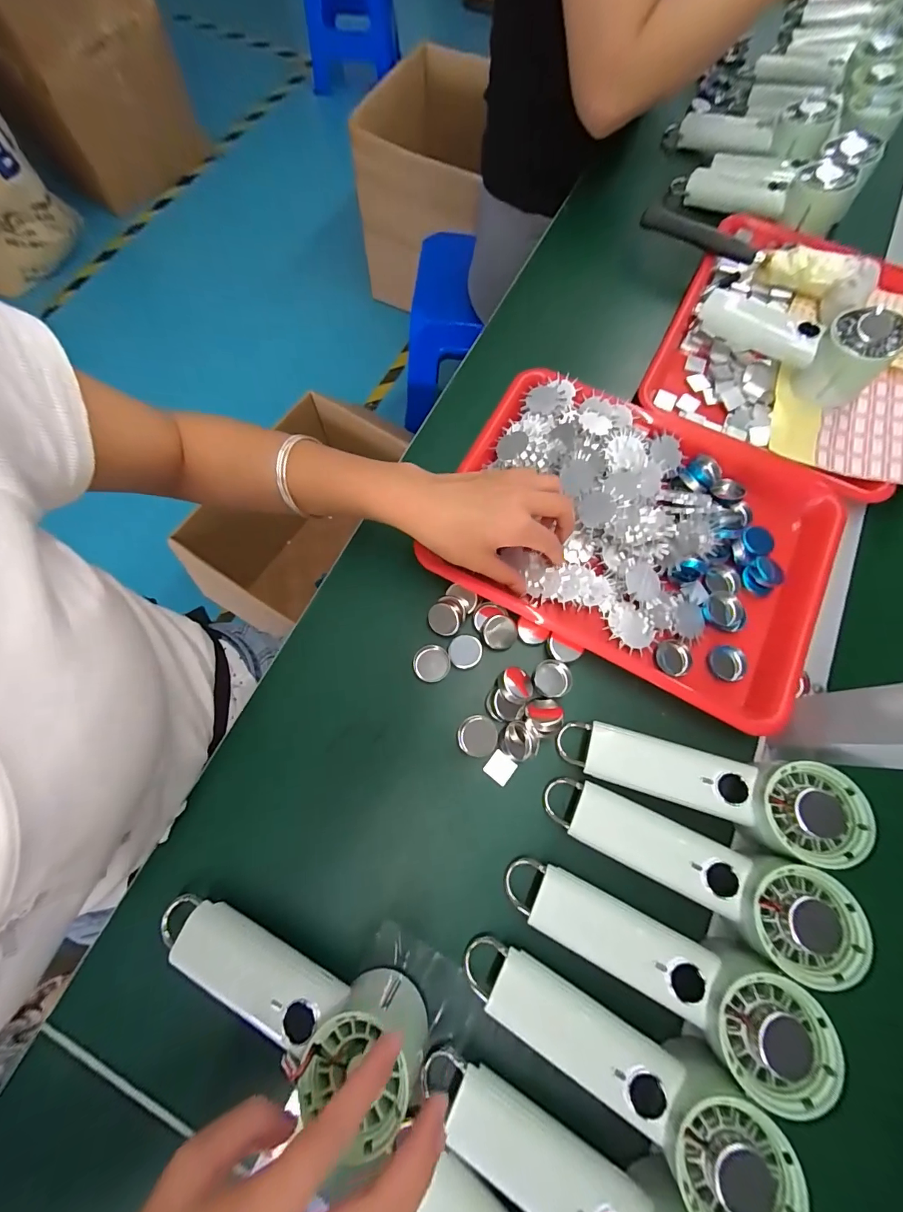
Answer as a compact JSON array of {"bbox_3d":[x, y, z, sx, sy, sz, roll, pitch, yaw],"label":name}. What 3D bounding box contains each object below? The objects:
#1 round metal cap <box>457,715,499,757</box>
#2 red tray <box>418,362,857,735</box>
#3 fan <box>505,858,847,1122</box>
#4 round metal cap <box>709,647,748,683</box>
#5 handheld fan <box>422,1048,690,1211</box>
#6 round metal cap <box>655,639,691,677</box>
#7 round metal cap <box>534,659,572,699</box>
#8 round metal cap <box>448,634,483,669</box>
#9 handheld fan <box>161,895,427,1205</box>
[{"bbox_3d":[0.021,0.105,0.342,0.031,0.009,0.031,0,73,-1],"label":"round metal cap"},{"bbox_3d":[0.169,-0.071,0.383,0.333,0.032,0.252,28,74,7],"label":"red tray"},{"bbox_3d":[0.133,0.235,0.284,0.195,0.044,0.060,20,73,24],"label":"fan"},{"bbox_3d":[0.241,0.051,0.367,0.030,0.006,0.030,0,73,-1],"label":"round metal cap"},{"bbox_3d":[0.073,0.348,0.250,0.194,0.041,0.064,21,73,24],"label":"handheld fan"},{"bbox_3d":[0.194,0.046,0.369,0.024,0.013,0.031,-35,77,-11],"label":"round metal cap"},{"bbox_3d":[0.085,0.061,0.355,0.030,0.008,0.031,-9,73,-4],"label":"round metal cap"},{"bbox_3d":[0.012,0.039,0.365,0.028,0.004,0.028,0,73,-1],"label":"round metal cap"},{"bbox_3d":[-0.109,0.257,0.278,0.191,0.073,0.061,17,73,15],"label":"handheld fan"}]

